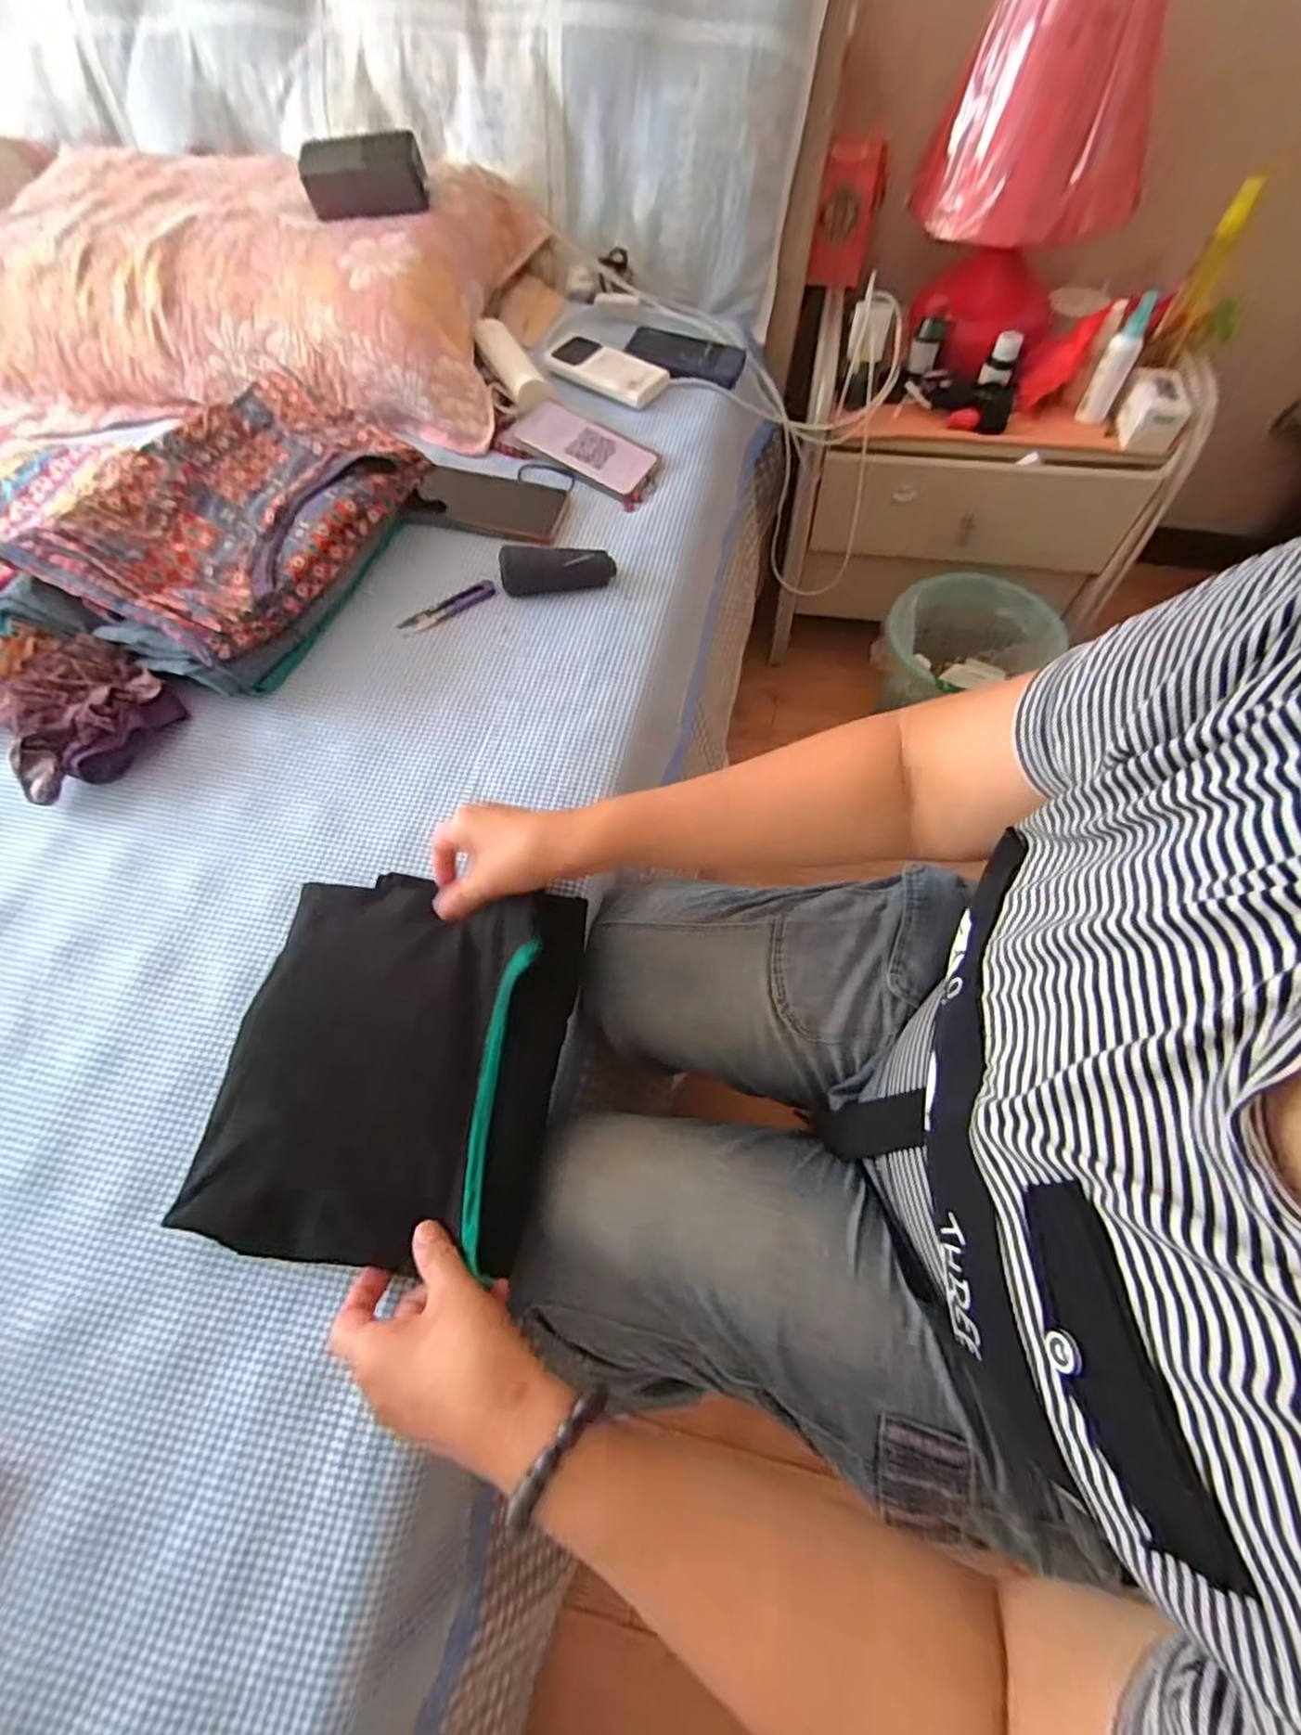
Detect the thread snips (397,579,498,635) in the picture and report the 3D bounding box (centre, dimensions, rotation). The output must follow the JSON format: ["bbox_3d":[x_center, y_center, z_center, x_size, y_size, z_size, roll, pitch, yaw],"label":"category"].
[{"bbox_3d":[-0.197,-0.254,0.621,0.098,0.007,0.027,-37,68,-15],"label":"thread snips"}]

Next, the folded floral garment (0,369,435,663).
[{"bbox_3d":[-0.374,-0.321,0.598,0.194,0.108,0.303,24,67,13],"label":"folded floral garment"}]

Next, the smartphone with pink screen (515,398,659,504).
[{"bbox_3d":[-0.070,-0.471,0.709,0.157,0.012,0.084,32,73,5],"label":"smartphone with pink screen"}]

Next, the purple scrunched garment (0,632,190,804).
[{"bbox_3d":[-0.485,-0.128,0.537,0.126,0.045,0.130,-1,64,2],"label":"purple scrunched garment"}]

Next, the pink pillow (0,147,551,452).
[{"bbox_3d":[-0.497,-0.701,0.767,0.676,0.126,0.383,9,64,7],"label":"pink pillow"}]

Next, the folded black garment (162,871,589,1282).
[{"bbox_3d":[-0.158,0.121,0.420,0.191,0.075,0.236,5,64,5],"label":"folded black garment"}]

